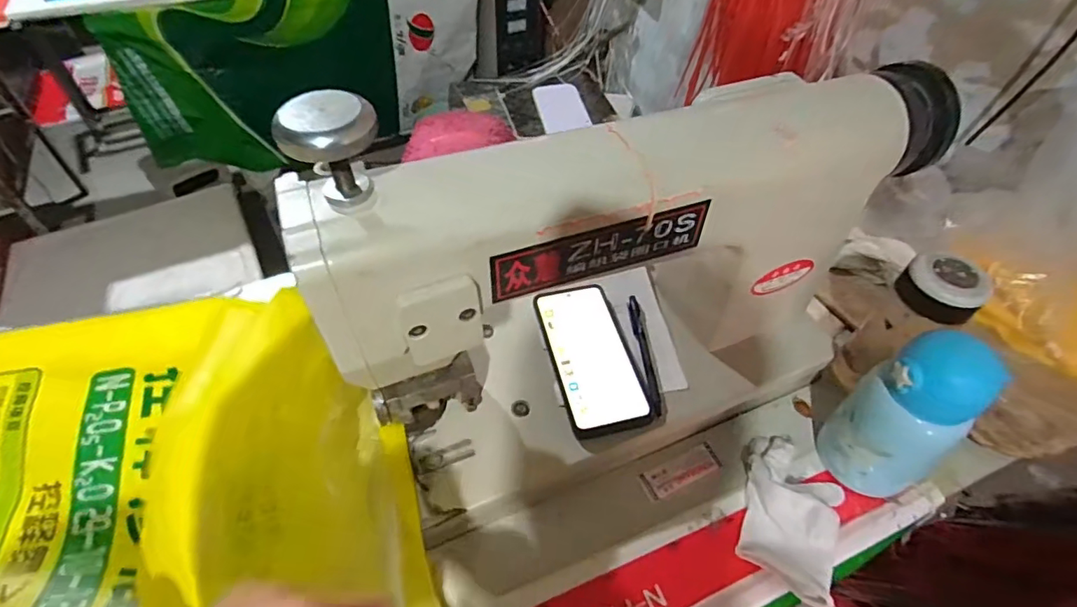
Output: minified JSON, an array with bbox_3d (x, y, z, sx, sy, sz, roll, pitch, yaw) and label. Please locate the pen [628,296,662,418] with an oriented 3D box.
[{"bbox_3d":[0.107,0.049,0.534,0.013,0.007,0.139,-3,50,-4],"label":"pen"}]

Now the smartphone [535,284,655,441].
[{"bbox_3d":[0.052,0.050,0.526,0.079,0.015,0.163,-10,51,-9],"label":"smartphone"}]

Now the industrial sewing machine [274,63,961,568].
[{"bbox_3d":[0.099,-0.010,0.434,0.514,0.341,0.233,-19,53,-16],"label":"industrial sewing machine"}]

